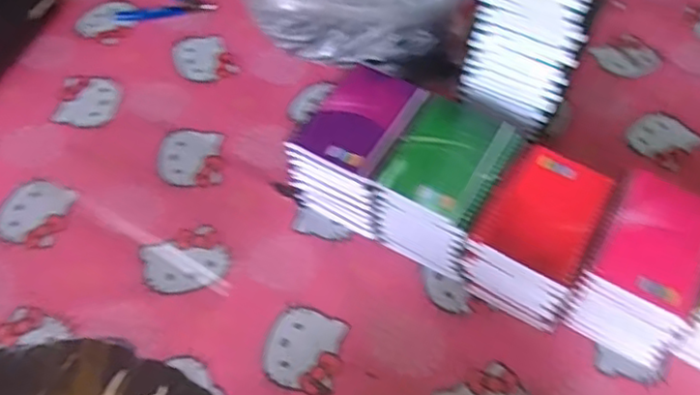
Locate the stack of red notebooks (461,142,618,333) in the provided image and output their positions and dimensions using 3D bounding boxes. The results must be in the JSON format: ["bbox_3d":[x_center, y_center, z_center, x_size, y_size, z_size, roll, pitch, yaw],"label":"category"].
[{"bbox_3d":[0.177,0.039,0.612,0.101,0.095,0.130,27,58,17],"label":"stack of red notebooks"}]

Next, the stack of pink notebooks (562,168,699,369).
[{"bbox_3d":[0.264,0.068,0.593,0.094,0.101,0.147,27,58,17],"label":"stack of pink notebooks"}]

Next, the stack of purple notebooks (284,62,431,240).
[{"bbox_3d":[0.009,-0.053,0.667,0.097,0.099,0.145,21,56,13],"label":"stack of purple notebooks"}]

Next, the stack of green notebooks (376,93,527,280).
[{"bbox_3d":[0.102,-0.020,0.651,0.099,0.096,0.162,27,58,17],"label":"stack of green notebooks"}]

